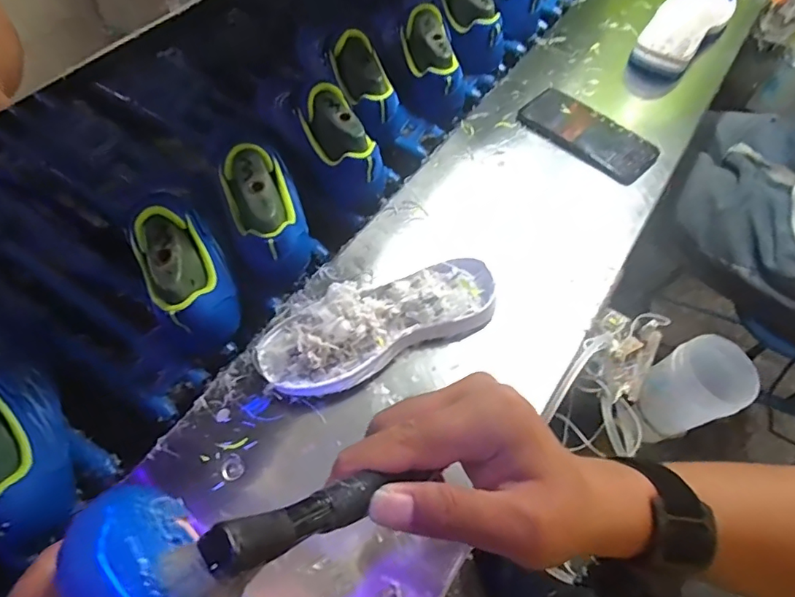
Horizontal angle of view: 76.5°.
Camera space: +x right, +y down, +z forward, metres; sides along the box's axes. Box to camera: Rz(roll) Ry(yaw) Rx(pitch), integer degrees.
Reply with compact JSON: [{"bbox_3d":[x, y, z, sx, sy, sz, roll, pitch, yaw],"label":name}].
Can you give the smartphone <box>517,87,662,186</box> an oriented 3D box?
[{"bbox_3d":[0.227,-0.201,0.605,0.164,0.009,0.076,39,68,24],"label":"smartphone"}]

